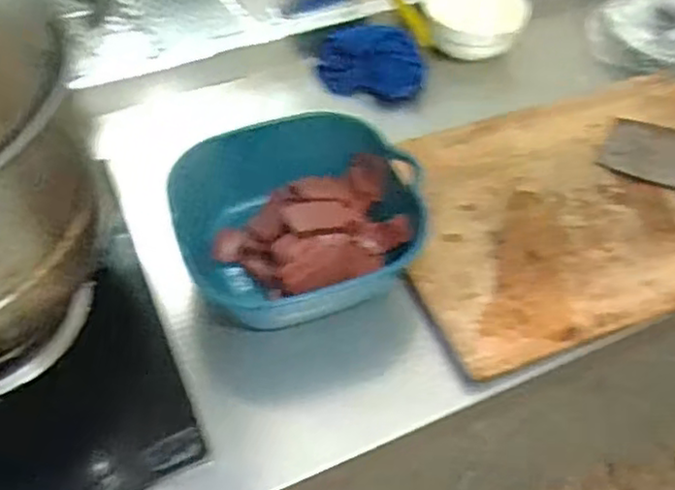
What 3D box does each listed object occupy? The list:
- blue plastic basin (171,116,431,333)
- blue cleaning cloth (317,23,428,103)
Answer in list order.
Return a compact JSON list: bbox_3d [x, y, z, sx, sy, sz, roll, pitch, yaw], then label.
[{"bbox_3d":[-0.045,-0.027,0.746,0.246,0.111,0.203,-12,51,-9],"label":"blue plastic basin"},{"bbox_3d":[0.047,-0.260,0.968,0.158,0.077,0.084,11,51,6],"label":"blue cleaning cloth"}]

